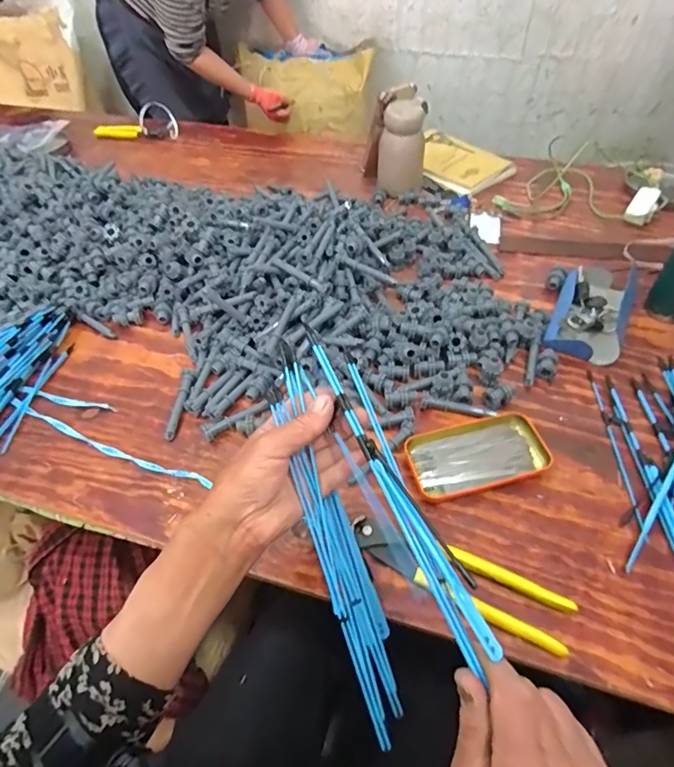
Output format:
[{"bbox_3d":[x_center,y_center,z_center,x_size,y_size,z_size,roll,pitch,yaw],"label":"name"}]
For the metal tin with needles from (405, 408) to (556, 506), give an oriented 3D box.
[{"bbox_3d":[0.148,0.076,0.518,0.143,0.019,0.077,-12,50,-10],"label":"metal tin with needles"}]

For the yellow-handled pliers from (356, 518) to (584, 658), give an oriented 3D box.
[{"bbox_3d":[0.108,0.172,0.445,0.200,0.013,0.053,22,53,18],"label":"yellow-handled pliers"}]

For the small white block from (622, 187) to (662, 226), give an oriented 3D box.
[{"bbox_3d":[0.507,-0.292,0.811,0.045,0.035,0.074,28,55,22],"label":"small white block"}]

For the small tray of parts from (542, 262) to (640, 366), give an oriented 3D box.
[{"bbox_3d":[0.337,-0.114,0.647,0.104,0.047,0.201,24,54,20],"label":"small tray of parts"}]

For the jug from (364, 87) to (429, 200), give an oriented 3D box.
[{"bbox_3d":[0.109,-0.419,0.864,0.083,0.158,0.082,0,49,0],"label":"jug"}]

